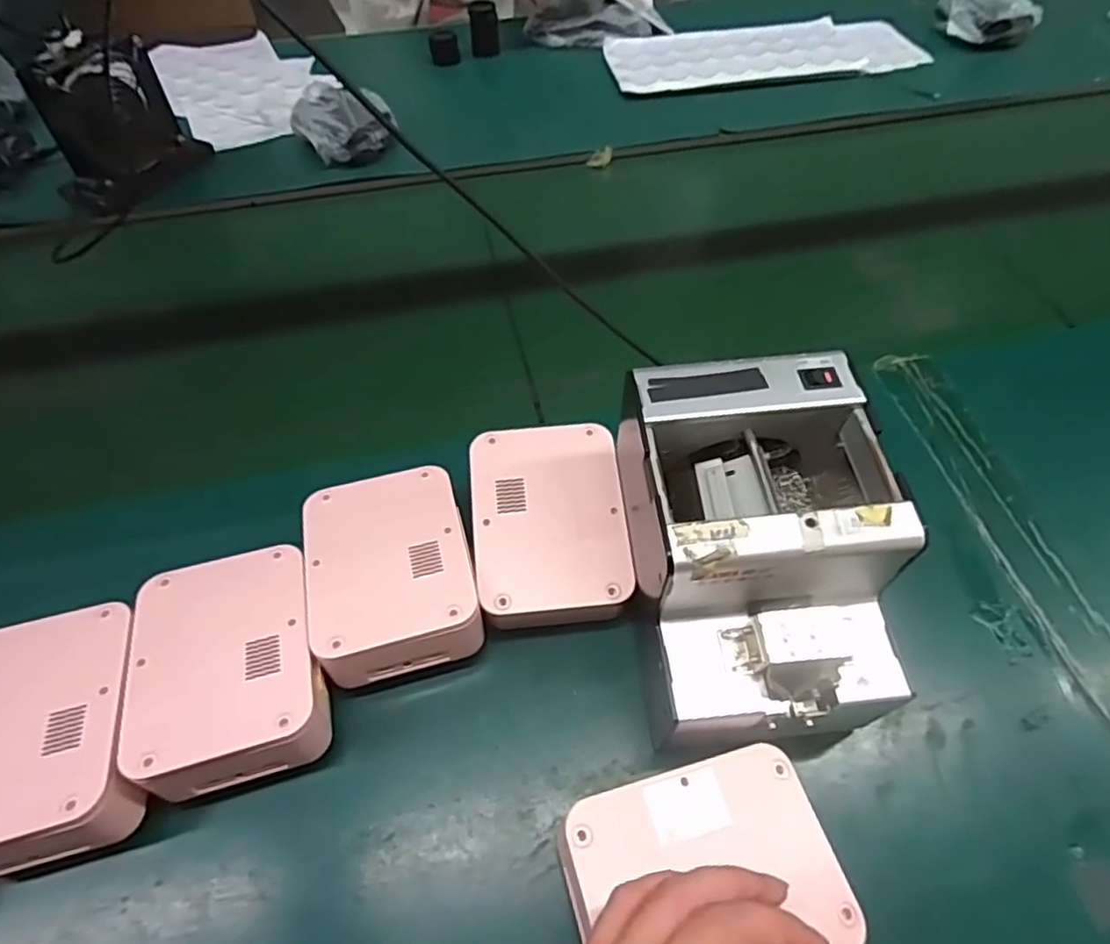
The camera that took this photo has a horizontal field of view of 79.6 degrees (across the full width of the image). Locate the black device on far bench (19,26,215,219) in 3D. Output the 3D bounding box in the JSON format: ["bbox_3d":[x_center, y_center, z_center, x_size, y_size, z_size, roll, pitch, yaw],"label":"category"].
[{"bbox_3d":[-0.472,-0.376,0.713,0.060,0.133,0.159,24,58,18],"label":"black device on far bench"}]

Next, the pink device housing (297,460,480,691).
[{"bbox_3d":[-0.105,0.059,0.427,0.097,0.037,0.129,-13,55,-9],"label":"pink device housing"}]

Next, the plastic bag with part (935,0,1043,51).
[{"bbox_3d":[0.592,-0.668,0.966,0.192,0.054,0.097,33,61,22],"label":"plastic bag with part"}]

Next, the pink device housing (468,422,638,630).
[{"bbox_3d":[-0.003,0.034,0.440,0.097,0.029,0.132,-6,66,-2],"label":"pink device housing"}]

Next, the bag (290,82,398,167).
[{"bbox_3d":[-0.252,-0.419,0.803,0.114,0.050,0.129,-15,56,-10],"label":"bag"}]

